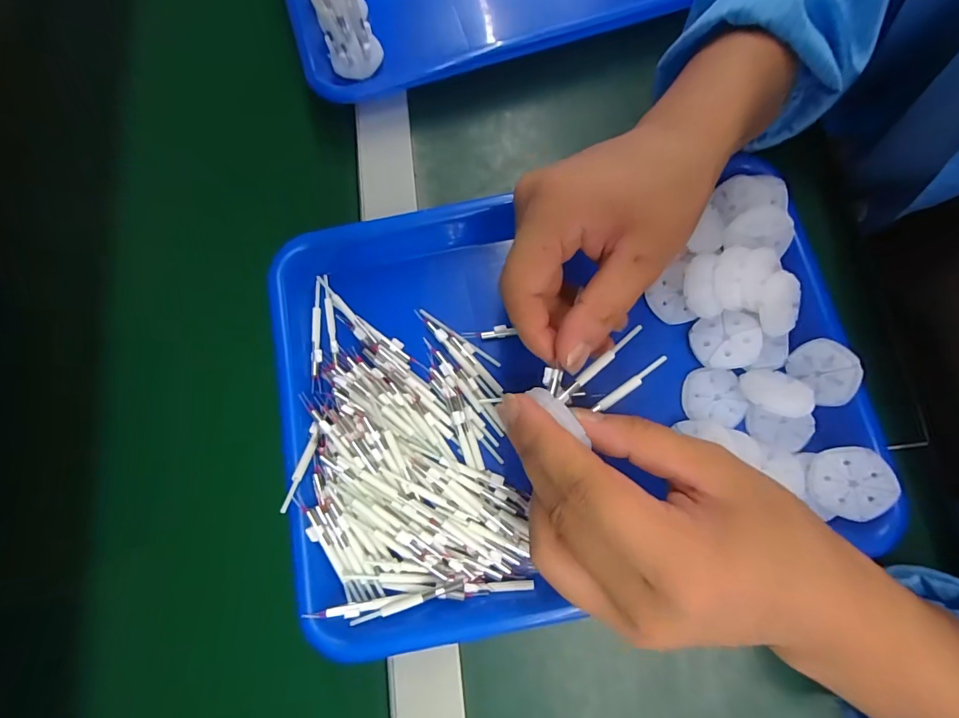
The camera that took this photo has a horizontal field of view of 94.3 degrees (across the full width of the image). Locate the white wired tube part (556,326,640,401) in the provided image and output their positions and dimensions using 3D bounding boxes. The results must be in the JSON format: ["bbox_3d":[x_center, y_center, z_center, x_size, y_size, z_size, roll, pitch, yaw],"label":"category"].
[{"bbox_3d":[0.061,0.001,0.220,0.058,0.006,0.005,-39,79,-7],"label":"white wired tube part"}]

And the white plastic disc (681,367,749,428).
[{"bbox_3d":[0.143,0.022,0.271,0.036,0.005,0.033,0,77,2],"label":"white plastic disc"}]

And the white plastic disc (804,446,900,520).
[{"bbox_3d":[0.204,0.068,0.245,0.038,0.005,0.037,-5,80,31],"label":"white plastic disc"}]

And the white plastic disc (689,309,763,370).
[{"bbox_3d":[0.149,-0.012,0.270,0.038,0.007,0.034,-14,68,20],"label":"white plastic disc"}]

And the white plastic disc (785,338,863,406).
[{"bbox_3d":[0.199,0.006,0.257,0.004,0.031,0.037,-2,49,-25],"label":"white plastic disc"}]

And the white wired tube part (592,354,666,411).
[{"bbox_3d":[0.074,0.012,0.215,0.044,0.004,0.005,-34,78,-6],"label":"white wired tube part"}]

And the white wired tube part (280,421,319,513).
[{"bbox_3d":[-0.099,0.060,0.249,0.006,0.005,0.054,7,47,0],"label":"white wired tube part"}]

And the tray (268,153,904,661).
[{"bbox_3d":[0.048,0.012,0.267,0.331,0.044,0.247,-11,77,-4],"label":"tray"}]

